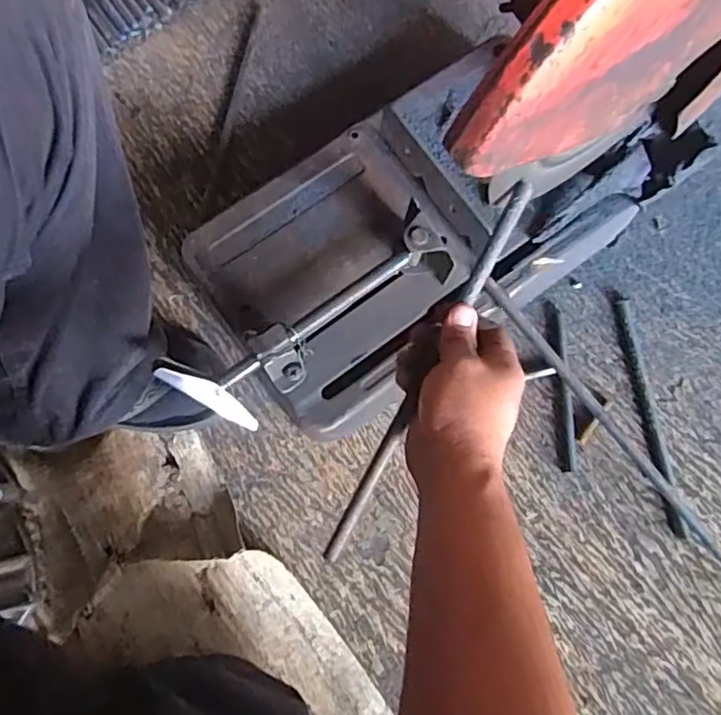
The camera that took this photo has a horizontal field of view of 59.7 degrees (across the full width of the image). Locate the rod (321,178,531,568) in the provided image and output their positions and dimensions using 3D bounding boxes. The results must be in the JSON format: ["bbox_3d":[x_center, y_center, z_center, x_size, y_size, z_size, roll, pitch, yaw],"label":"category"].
[{"bbox_3d":[0.046,0.014,0.439,0.011,0.011,0.291,28,95,7],"label":"rod"}]

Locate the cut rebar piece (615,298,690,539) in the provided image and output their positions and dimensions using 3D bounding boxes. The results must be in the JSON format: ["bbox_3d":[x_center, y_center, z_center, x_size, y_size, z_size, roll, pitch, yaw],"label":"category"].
[{"bbox_3d":[0.313,0.061,0.675,0.019,0.010,0.257,-9,75,-1],"label":"cut rebar piece"}]

